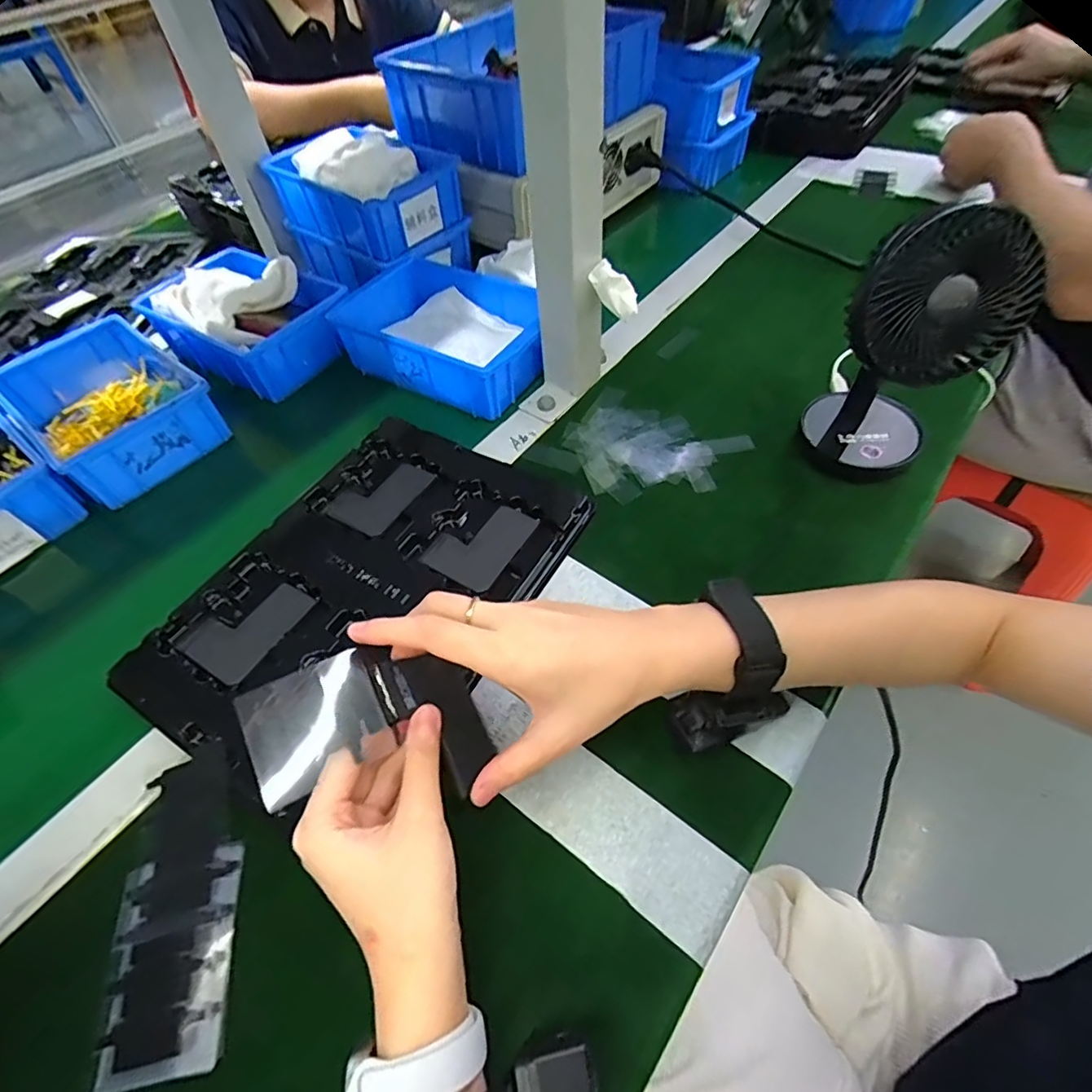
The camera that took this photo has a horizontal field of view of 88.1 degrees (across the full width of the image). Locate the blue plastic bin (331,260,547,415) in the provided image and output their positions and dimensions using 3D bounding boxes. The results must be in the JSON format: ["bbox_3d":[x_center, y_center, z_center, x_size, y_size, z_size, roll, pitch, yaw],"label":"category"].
[{"bbox_3d":[-0.094,-0.215,0.576,0.202,0.065,0.139,25,60,21],"label":"blue plastic bin"}]

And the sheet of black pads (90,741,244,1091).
[{"bbox_3d":[-0.204,0.196,0.316,0.061,0.011,0.156,-10,53,-3],"label":"sheet of black pads"}]

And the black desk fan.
[{"bbox_3d":[0.270,-0.133,0.429,0.100,0.194,0.094,-37,59,-21],"label":"black desk fan"}]

